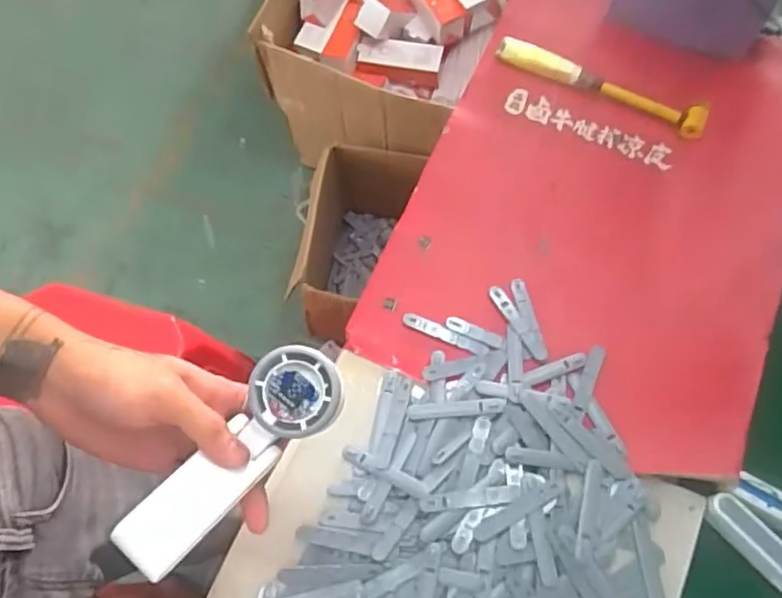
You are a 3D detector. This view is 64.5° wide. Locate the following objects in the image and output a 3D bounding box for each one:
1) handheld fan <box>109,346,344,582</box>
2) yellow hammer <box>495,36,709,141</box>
[{"bbox_3d":[-0.095,0.099,0.388,0.055,0.041,0.160,39,70,14],"label":"handheld fan"},{"bbox_3d":[0.259,-0.266,0.767,0.263,0.025,0.038,27,71,13],"label":"yellow hammer"}]

